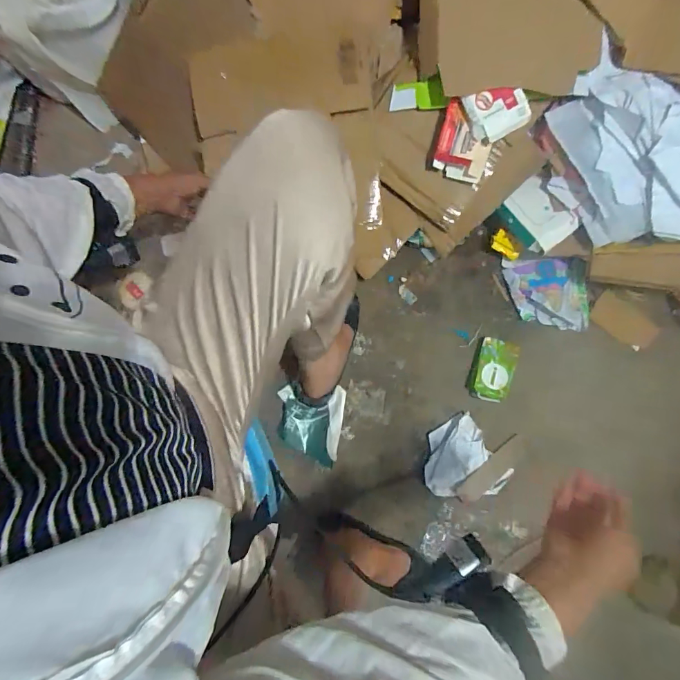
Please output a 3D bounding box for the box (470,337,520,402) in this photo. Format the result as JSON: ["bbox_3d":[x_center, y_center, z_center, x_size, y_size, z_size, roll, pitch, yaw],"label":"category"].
[{"bbox_3d":[0.295,0.056,0.751,0.068,0.015,0.118,20,80,5],"label":"box"}]

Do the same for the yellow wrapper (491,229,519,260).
[{"bbox_3d":[0.335,-0.190,0.797,0.029,0.022,0.068,-40,94,-7],"label":"yellow wrapper"}]

